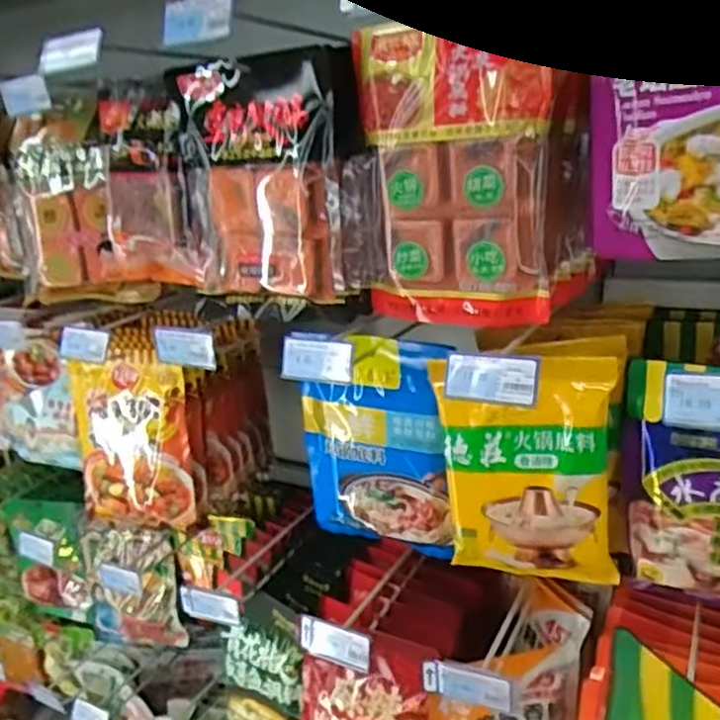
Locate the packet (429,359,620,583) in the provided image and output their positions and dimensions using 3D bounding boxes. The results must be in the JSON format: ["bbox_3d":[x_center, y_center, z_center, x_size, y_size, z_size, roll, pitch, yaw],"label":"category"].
[{"bbox_3d":[0.173,0.117,0.711,0.165,0.234,0.035,-4,20,5],"label":"packet"}]

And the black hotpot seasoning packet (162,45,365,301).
[{"bbox_3d":[-0.105,-0.183,0.722,0.207,0.234,0.059,8,20,31],"label":"black hotpot seasoning packet"}]

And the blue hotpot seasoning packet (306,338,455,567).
[{"bbox_3d":[0.018,0.097,0.817,0.174,0.264,0.046,0,21,16],"label":"blue hotpot seasoning packet"}]

